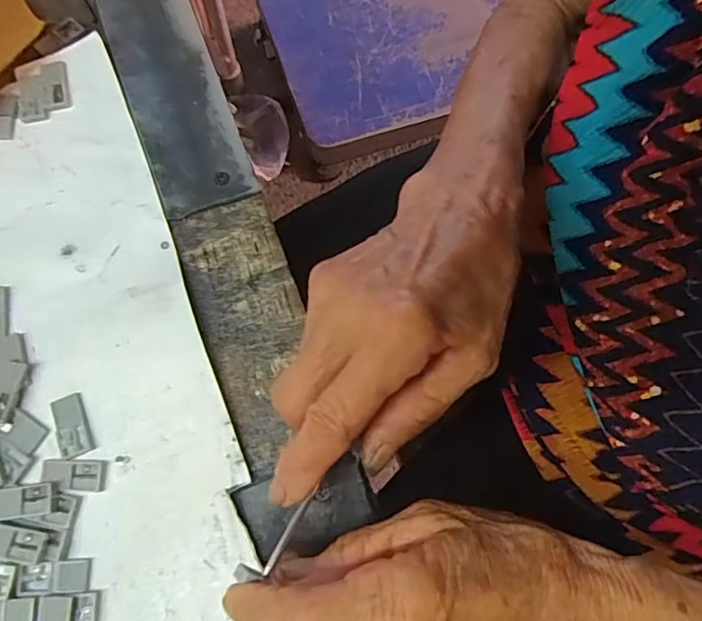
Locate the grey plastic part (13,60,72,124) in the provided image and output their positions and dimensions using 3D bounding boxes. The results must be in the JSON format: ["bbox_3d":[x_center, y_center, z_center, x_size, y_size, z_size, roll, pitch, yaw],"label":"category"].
[{"bbox_3d":[-0.174,-0.125,0.315,0.029,0.004,0.035,-13,73,-4],"label":"grey plastic part"}]

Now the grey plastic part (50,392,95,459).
[{"bbox_3d":[-0.128,0.052,0.255,0.014,0.004,0.028,-22,74,-7],"label":"grey plastic part"}]

